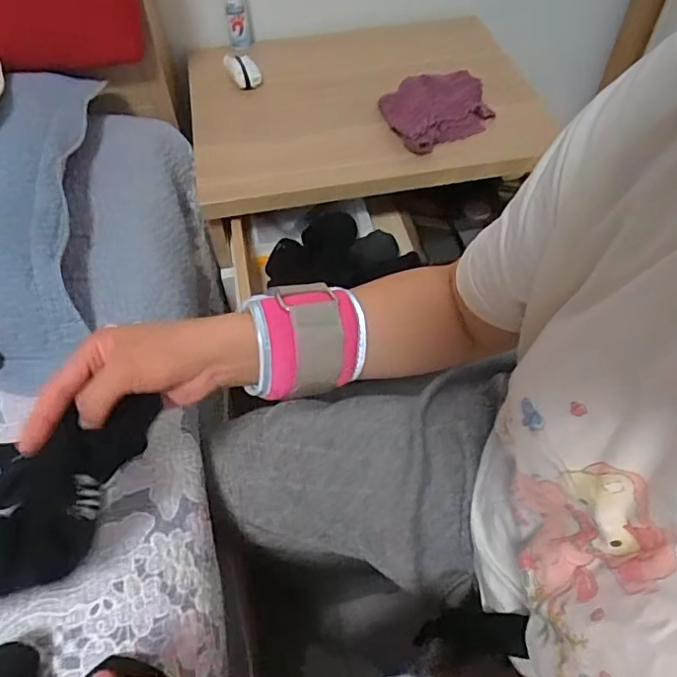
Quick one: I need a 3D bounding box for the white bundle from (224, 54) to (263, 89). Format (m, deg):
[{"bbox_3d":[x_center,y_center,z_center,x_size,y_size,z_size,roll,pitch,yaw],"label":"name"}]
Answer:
[{"bbox_3d":[-0.149,-0.418,0.854,0.036,0.024,0.088,-23,56,-15],"label":"white bundle"}]

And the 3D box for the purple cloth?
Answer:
[{"bbox_3d":[0.137,-0.330,0.771,0.179,0.033,0.124,-31,59,-20],"label":"purple cloth"}]

